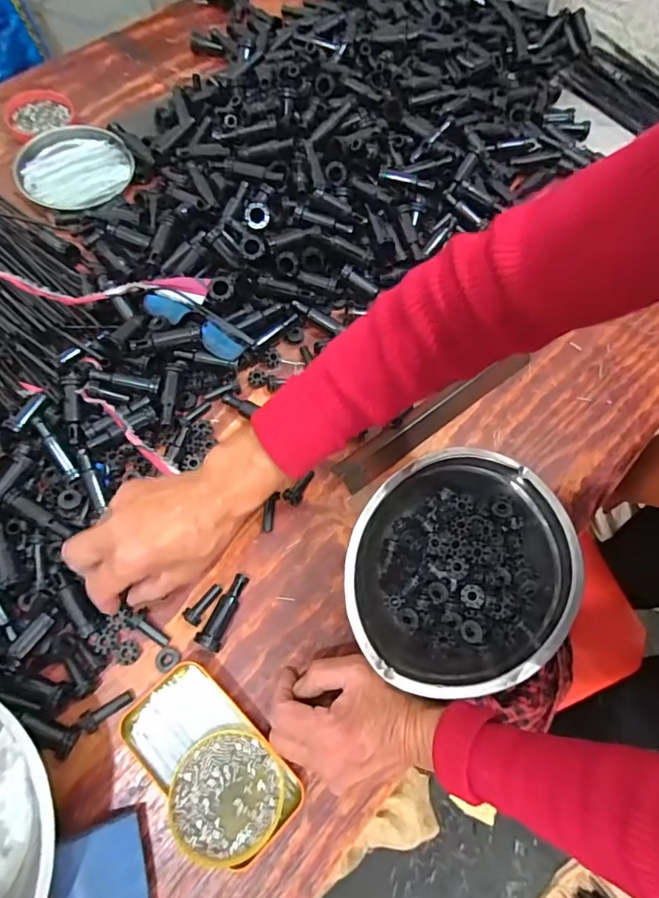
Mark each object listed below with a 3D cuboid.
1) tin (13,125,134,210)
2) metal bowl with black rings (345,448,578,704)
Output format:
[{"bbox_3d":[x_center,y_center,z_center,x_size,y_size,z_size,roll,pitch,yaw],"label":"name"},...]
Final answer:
[{"bbox_3d":[-0.318,-0.348,0.616,0.129,0.017,0.130,32,71,13],"label":"tin"},{"bbox_3d":[0.116,0.105,0.446,0.213,0.077,0.177,-31,70,-12],"label":"metal bowl with black rings"}]

